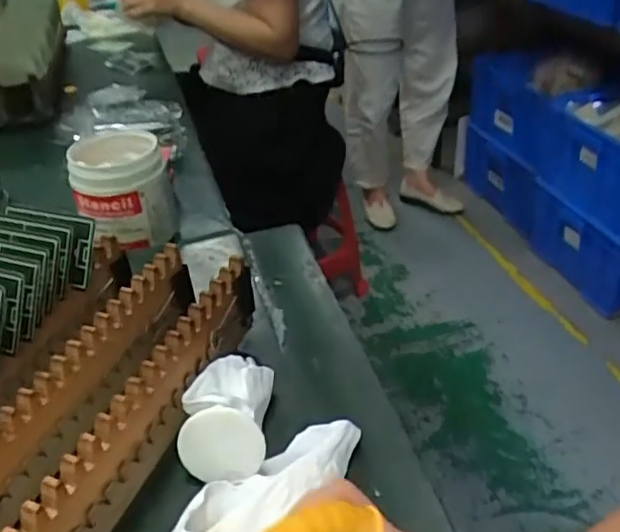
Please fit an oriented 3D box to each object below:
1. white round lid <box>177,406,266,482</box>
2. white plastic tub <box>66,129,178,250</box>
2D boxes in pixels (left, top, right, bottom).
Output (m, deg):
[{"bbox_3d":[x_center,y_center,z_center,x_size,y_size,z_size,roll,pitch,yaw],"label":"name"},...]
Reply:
[{"bbox_3d":[-0.055,0.109,0.383,0.052,0.049,0.005,3,17,3],"label":"white round lid"},{"bbox_3d":[-0.191,-0.081,0.649,0.092,0.098,0.089,-9,35,-7],"label":"white plastic tub"}]

